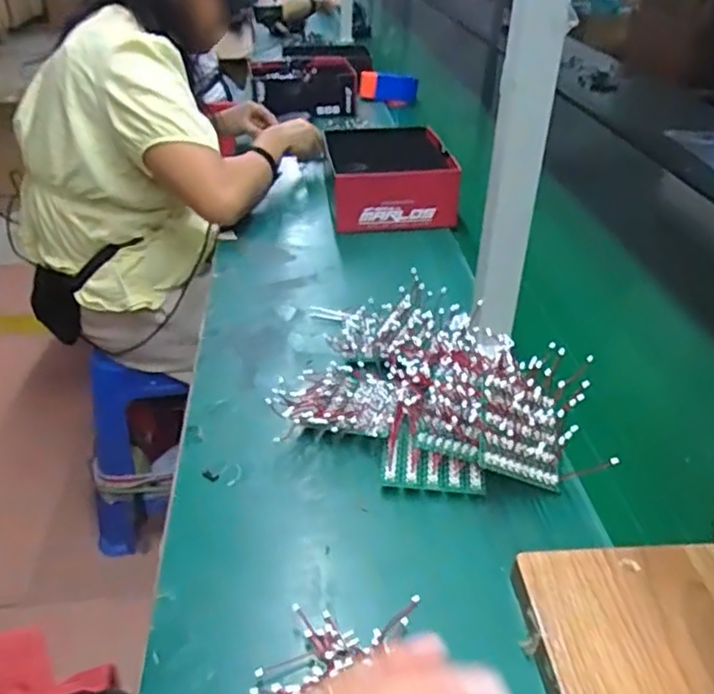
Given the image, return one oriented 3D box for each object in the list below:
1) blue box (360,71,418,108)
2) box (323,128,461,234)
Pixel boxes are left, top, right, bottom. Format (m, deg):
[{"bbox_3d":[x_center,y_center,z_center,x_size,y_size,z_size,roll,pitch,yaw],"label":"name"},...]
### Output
[{"bbox_3d":[0.074,-0.647,1.681,0.161,0.071,0.041,0,31,-24],"label":"blue box"},{"bbox_3d":[0.051,-0.277,1.105,0.191,0.093,0.254,-1,33,-3],"label":"box"}]

